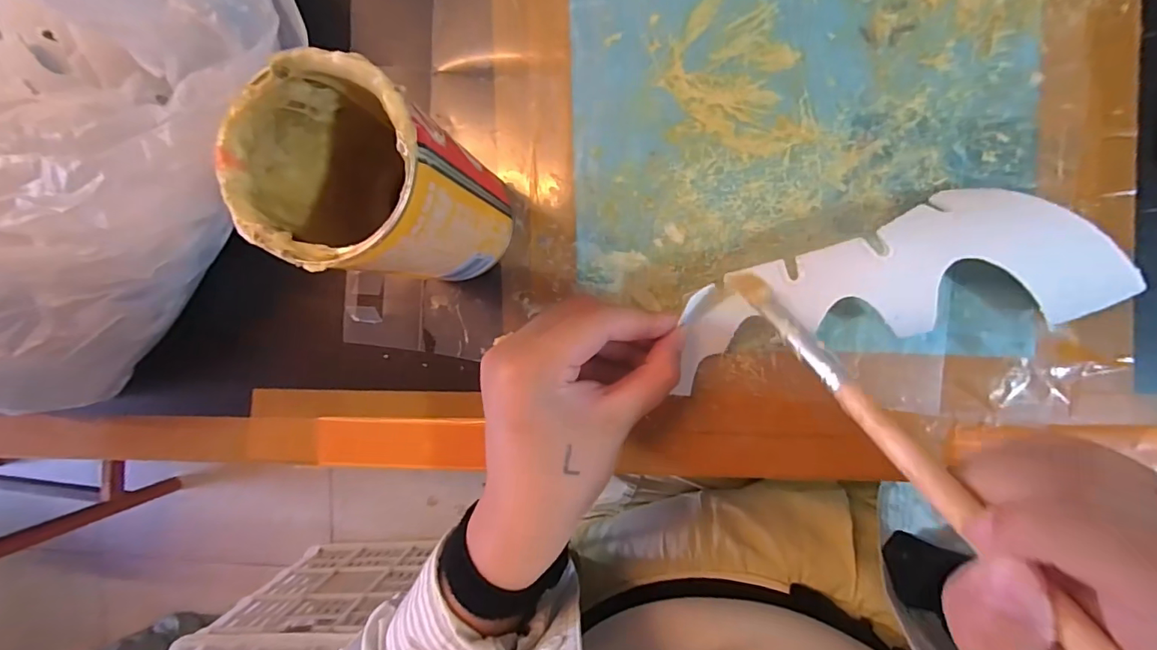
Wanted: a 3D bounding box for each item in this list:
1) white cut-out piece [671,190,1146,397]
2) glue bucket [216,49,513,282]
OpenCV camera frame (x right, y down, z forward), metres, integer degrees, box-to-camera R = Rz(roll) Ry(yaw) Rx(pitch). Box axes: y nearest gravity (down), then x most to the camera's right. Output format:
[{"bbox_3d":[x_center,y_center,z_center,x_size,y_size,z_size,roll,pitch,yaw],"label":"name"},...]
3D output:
[{"bbox_3d":[0.142,-0.018,0.229,0.195,0.026,0.062,-13,92,8],"label":"white cut-out piece"},{"bbox_3d":[-0.070,-0.052,0.204,0.061,0.124,0.058,0,93,6],"label":"glue bucket"}]

